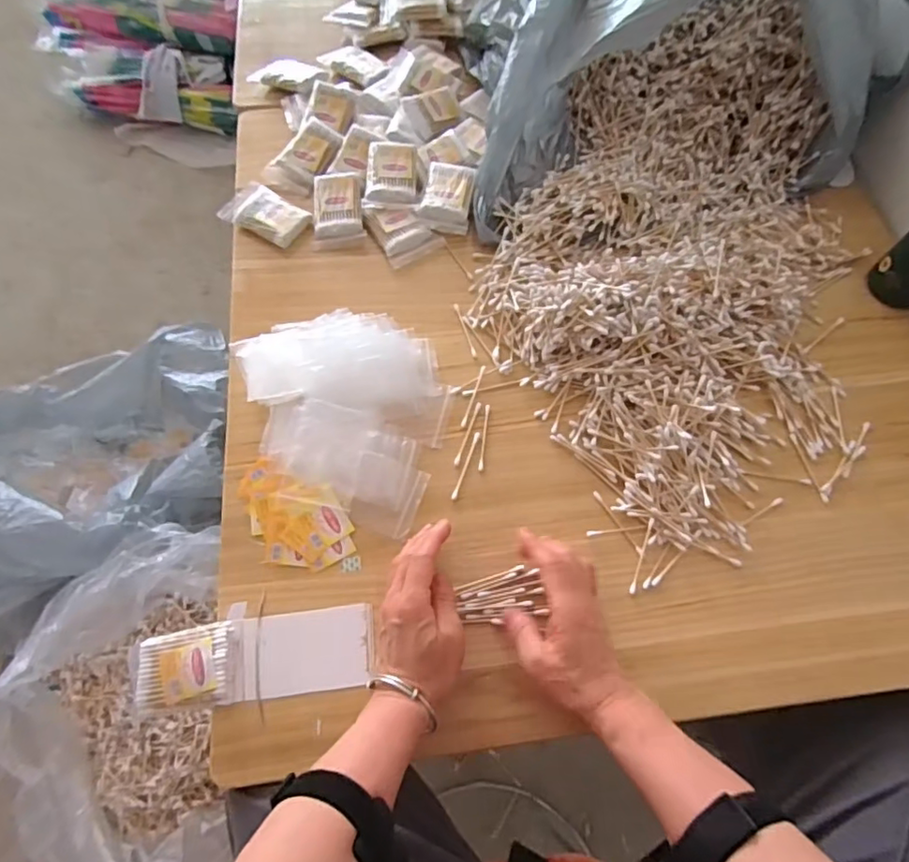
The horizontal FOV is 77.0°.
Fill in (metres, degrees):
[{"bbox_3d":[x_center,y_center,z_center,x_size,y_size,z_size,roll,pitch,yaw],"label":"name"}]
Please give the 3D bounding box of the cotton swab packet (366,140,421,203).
[{"bbox_3d":[-0.068,-0.288,0.636,0.057,0.022,0.079,1,68,2],"label":"cotton swab packet"}]

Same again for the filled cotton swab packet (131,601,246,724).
[{"bbox_3d":[-0.208,0.180,0.445,0.084,0.017,0.069,-10,68,-3],"label":"filled cotton swab packet"}]

